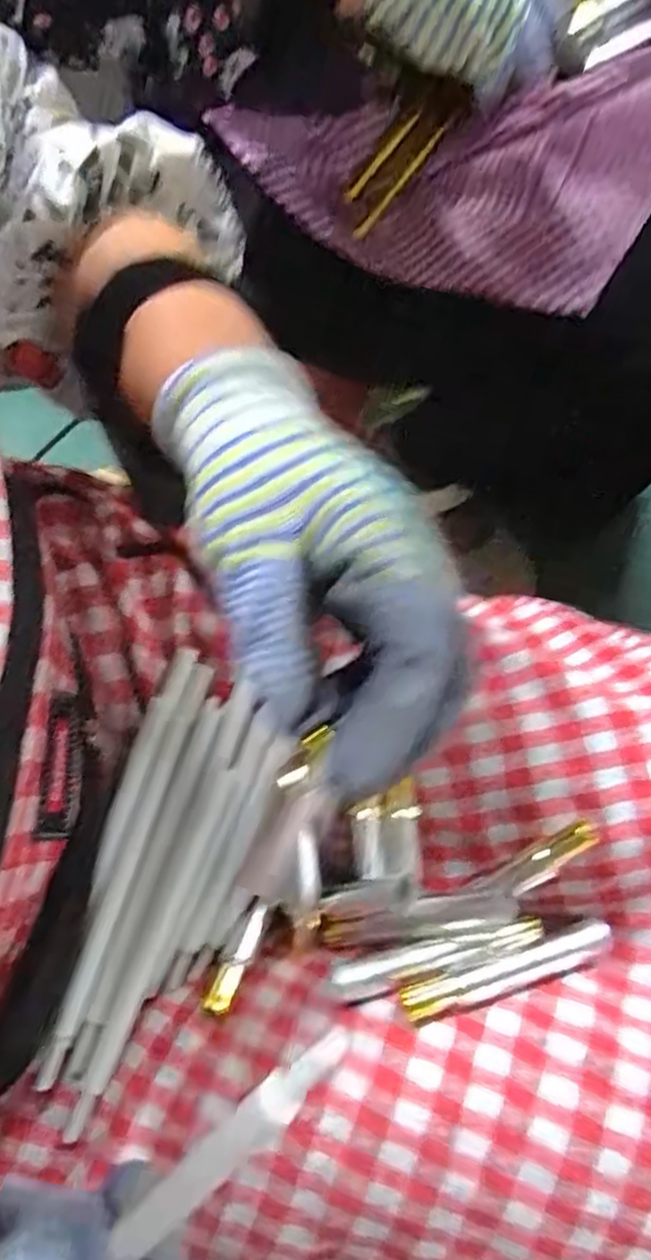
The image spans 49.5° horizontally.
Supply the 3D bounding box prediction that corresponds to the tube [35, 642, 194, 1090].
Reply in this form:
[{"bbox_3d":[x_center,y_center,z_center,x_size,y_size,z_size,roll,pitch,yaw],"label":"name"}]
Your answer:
[{"bbox_3d":[-0.087,0.093,0.299,0.011,0.008,0.181,12,70,7],"label":"tube"}]

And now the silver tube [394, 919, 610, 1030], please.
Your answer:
[{"bbox_3d":[0.074,0.137,0.281,0.088,0.017,0.016,-16,69,-3],"label":"silver tube"}]

